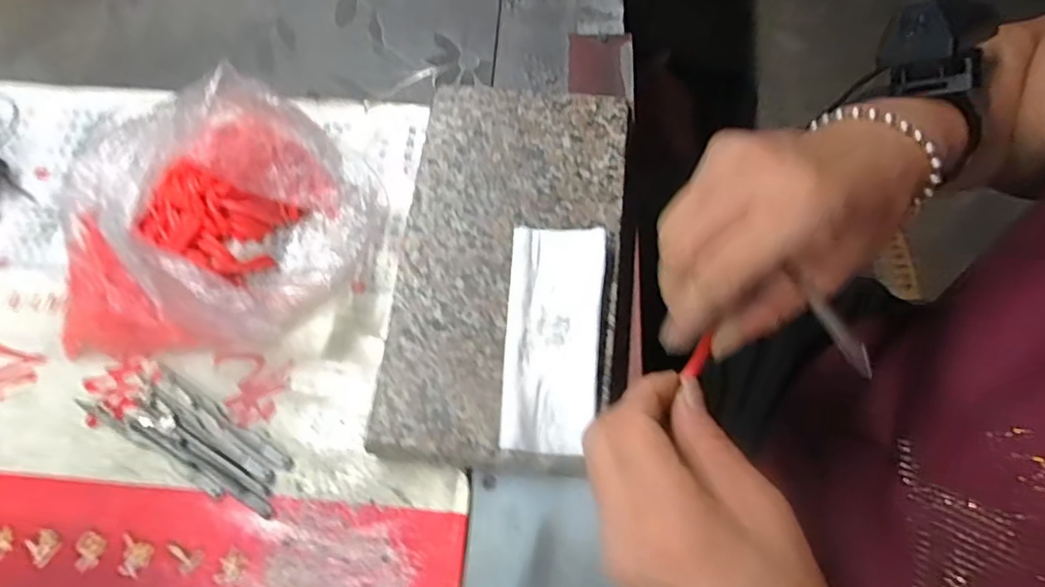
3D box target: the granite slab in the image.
[{"bbox_3d":[-0.008,-0.019,0.355,0.131,0.026,0.245,5,69,5],"label":"granite slab"}]

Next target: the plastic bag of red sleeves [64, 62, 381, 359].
[{"bbox_3d":[-0.181,-0.042,0.335,0.166,0.093,0.190,20,71,10],"label":"plastic bag of red sleeves"}]

